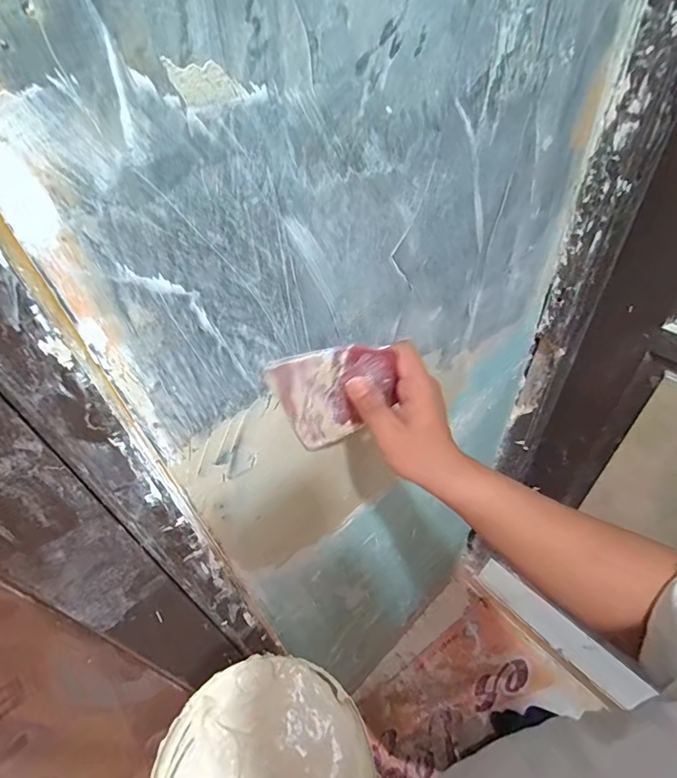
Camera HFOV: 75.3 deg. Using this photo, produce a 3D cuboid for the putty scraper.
[{"bbox_3d":[0.001,0.004,0.374,0.097,0.117,0.008,-19,50,2],"label":"putty scraper"}]

